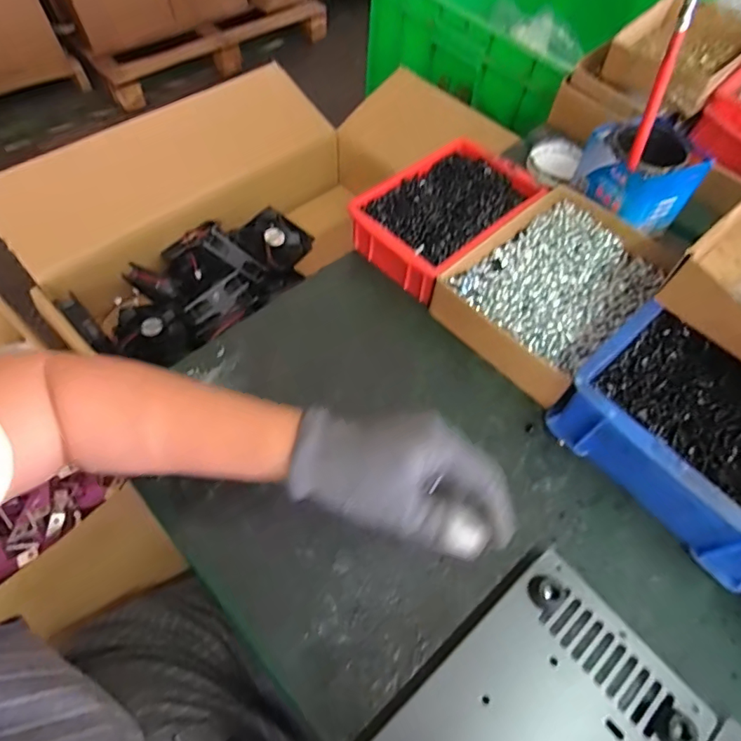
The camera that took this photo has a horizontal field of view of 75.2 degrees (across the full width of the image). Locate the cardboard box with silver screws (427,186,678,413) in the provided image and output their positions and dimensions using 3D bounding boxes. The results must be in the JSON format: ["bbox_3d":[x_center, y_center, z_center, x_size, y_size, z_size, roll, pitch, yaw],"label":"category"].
[{"bbox_3d":[0.190,-0.087,0.500,0.225,0.049,0.155,-39,69,-23],"label":"cardboard box with silver screws"}]

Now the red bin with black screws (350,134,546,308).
[{"bbox_3d":[0.083,-0.174,0.545,0.130,0.057,0.205,41,65,19],"label":"red bin with black screws"}]

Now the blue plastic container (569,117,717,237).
[{"bbox_3d":[0.298,-0.220,0.541,0.095,0.083,0.101,-14,61,-11],"label":"blue plastic container"}]

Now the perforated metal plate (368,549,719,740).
[{"bbox_3d":[0.105,0.249,0.313,0.226,0.030,0.146,-35,67,-21],"label":"perforated metal plate"}]

